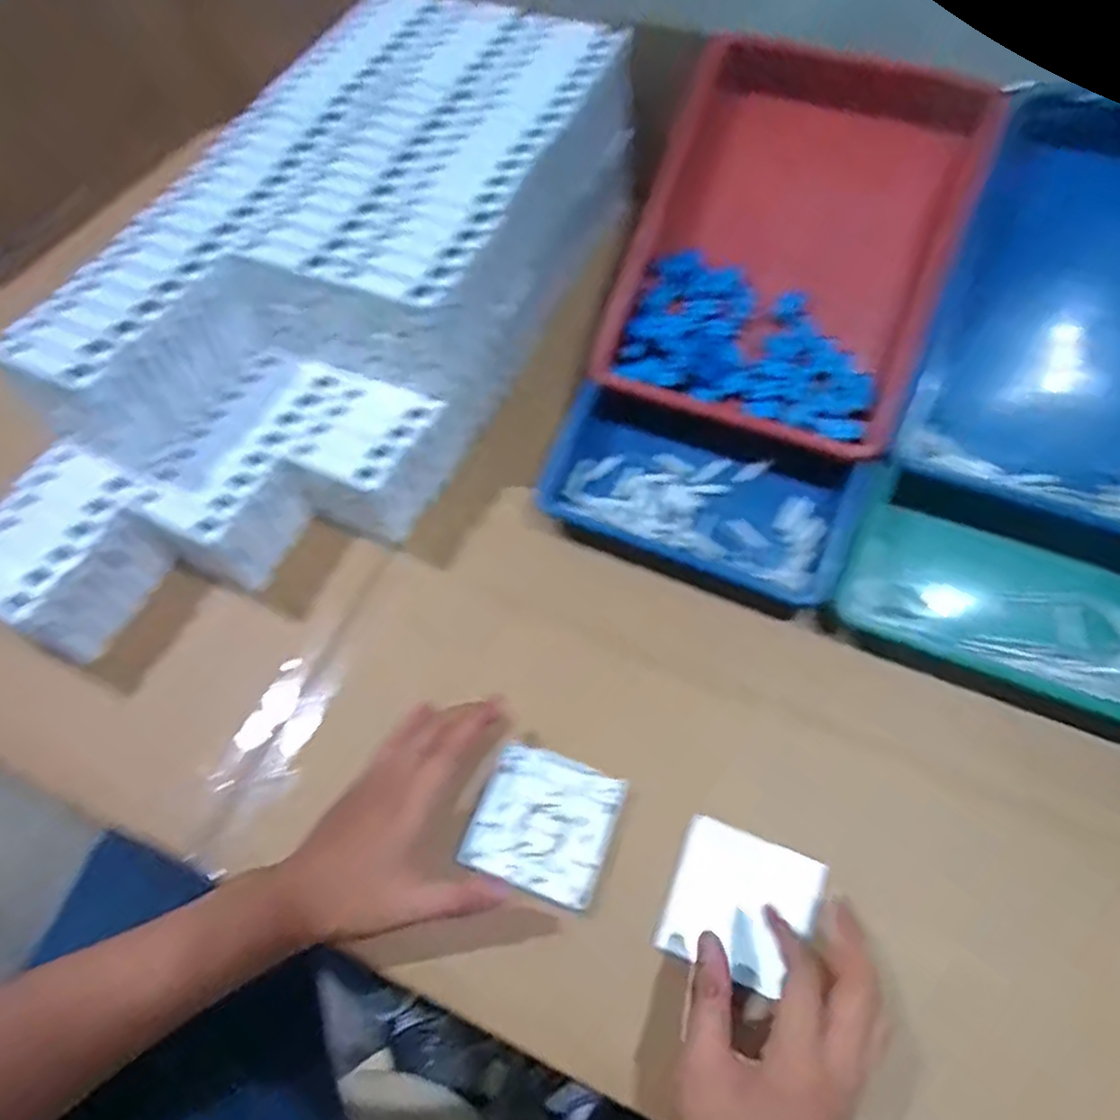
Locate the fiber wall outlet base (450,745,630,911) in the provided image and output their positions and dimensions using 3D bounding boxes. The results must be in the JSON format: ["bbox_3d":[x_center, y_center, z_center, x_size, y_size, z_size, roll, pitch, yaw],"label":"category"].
[{"bbox_3d":[-0.011,0.179,0.488,0.092,0.011,0.089,18,65,12],"label":"fiber wall outlet base"}]

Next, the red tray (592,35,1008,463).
[{"bbox_3d":[0.183,-0.252,0.586,0.234,0.061,0.292,20,94,8],"label":"red tray"}]

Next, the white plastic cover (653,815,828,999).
[{"bbox_3d":[0.117,0.223,0.461,0.088,0.014,0.087,21,66,14],"label":"white plastic cover"}]

